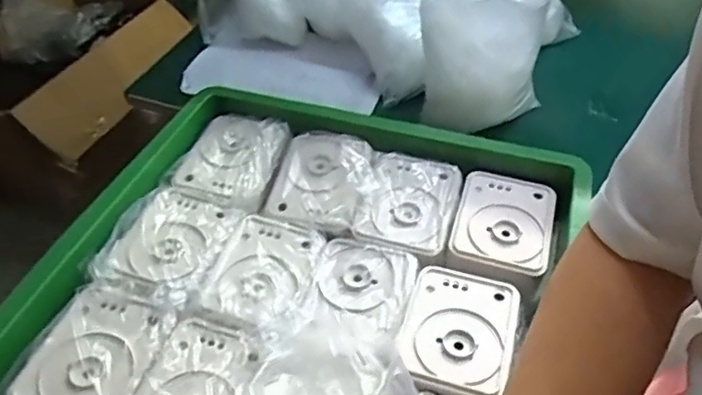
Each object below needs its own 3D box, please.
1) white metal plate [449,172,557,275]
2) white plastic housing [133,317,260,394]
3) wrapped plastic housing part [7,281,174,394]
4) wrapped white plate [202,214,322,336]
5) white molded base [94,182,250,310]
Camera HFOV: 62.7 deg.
[{"bbox_3d":[0.157,0.022,0.590,0.097,0.010,0.112,11,47,14],"label":"white metal plate"},{"bbox_3d":[-0.133,0.158,0.486,0.087,0.020,0.117,9,47,11],"label":"white plastic housing"},{"bbox_3d":[-0.222,0.134,0.504,0.097,0.020,0.120,10,47,13],"label":"wrapped plastic housing part"},{"bbox_3d":[-0.085,0.071,0.562,0.098,0.023,0.130,6,46,8],"label":"wrapped white plate"},{"bbox_3d":[-0.183,0.036,0.583,0.108,0.018,0.134,11,47,13],"label":"white molded base"}]

